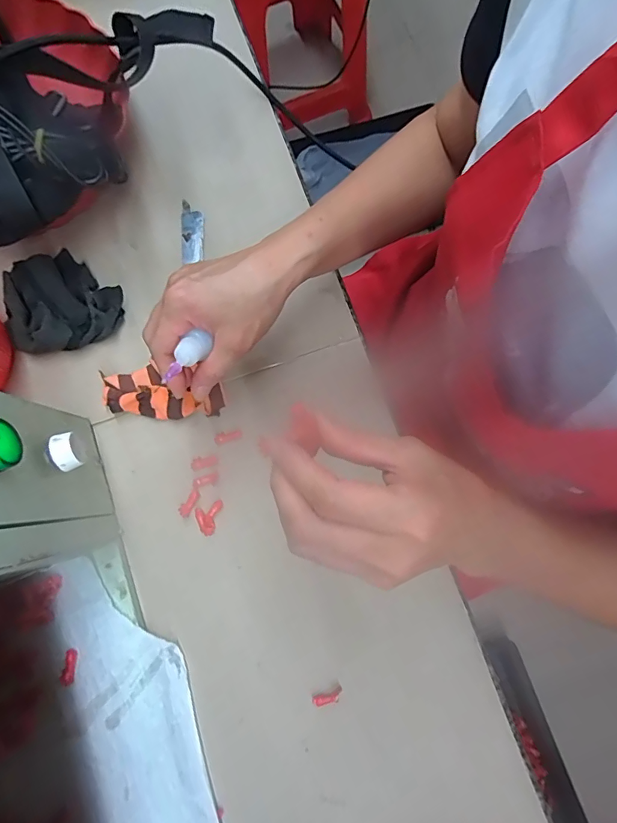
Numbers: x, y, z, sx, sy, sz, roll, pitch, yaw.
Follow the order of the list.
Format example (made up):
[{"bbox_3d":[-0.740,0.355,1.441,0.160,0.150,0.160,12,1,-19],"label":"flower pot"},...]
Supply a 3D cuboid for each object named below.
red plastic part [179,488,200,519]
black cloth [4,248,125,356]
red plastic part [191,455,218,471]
[{"bbox_3d":[-0.099,0.075,0.371,0.010,0.004,0.024,27,79,4],"label":"red plastic part"},{"bbox_3d":[-0.221,-0.090,0.394,0.090,0.032,0.092,36,81,7],"label":"black cloth"},{"bbox_3d":[-0.088,0.042,0.379,0.022,0.004,0.011,-21,79,-4],"label":"red plastic part"}]

